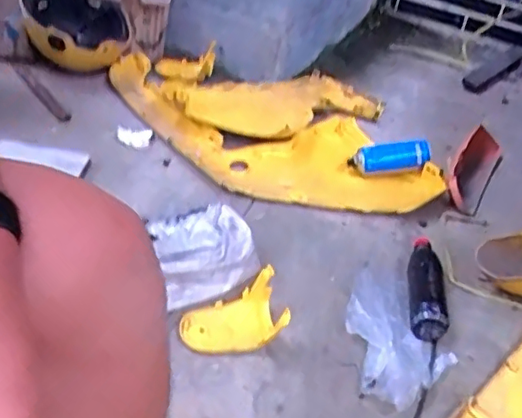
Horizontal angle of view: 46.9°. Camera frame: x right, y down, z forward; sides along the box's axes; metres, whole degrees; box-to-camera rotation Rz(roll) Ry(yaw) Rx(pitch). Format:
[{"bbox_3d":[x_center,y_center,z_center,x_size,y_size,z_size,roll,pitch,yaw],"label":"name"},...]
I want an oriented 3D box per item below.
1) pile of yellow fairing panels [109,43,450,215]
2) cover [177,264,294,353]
[{"bbox_3d":[0.011,-0.206,1.431,0.825,0.100,0.502,13,39,7],"label":"pile of yellow fairing panels"},{"bbox_3d":[-0.045,0.178,0.957,0.151,0.095,0.099,-8,42,-22],"label":"cover"}]

